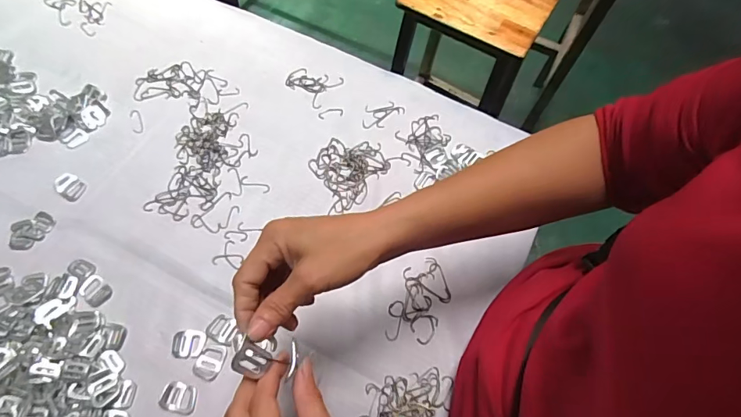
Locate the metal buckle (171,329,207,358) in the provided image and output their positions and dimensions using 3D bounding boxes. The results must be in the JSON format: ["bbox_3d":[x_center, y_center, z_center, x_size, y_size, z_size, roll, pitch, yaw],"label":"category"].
[{"bbox_3d":[-0.186,0.138,0.450,0.032,0.004,0.027,3,65,-1],"label":"metal buckle"}]

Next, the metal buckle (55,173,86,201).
[{"bbox_3d":[-0.356,-0.026,0.522,0.039,0.004,0.026,36,68,14],"label":"metal buckle"}]

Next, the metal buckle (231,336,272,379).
[{"bbox_3d":[-0.077,0.099,0.286,0.026,0.004,0.021,36,63,-30],"label":"metal buckle"}]

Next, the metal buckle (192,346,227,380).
[{"bbox_3d":[-0.162,0.155,0.445,0.027,0.004,0.034,17,65,5],"label":"metal buckle"}]

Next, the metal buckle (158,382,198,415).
[{"bbox_3d":[-0.186,0.184,0.429,0.034,0.004,0.026,13,65,3],"label":"metal buckle"}]

